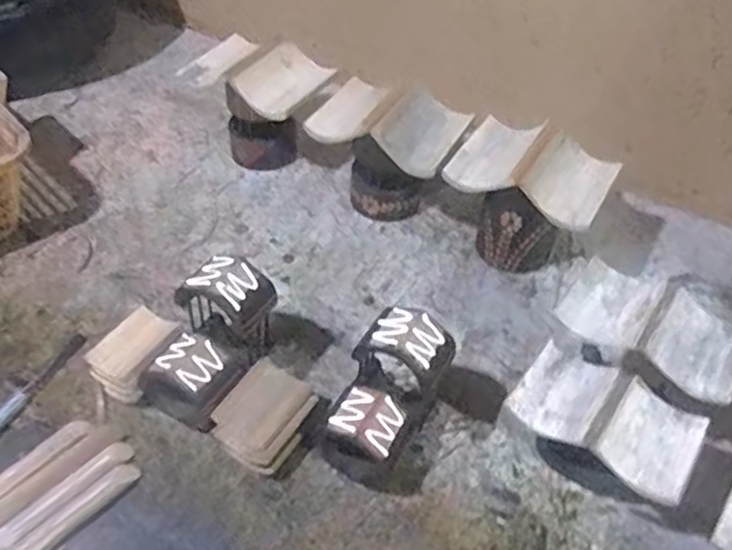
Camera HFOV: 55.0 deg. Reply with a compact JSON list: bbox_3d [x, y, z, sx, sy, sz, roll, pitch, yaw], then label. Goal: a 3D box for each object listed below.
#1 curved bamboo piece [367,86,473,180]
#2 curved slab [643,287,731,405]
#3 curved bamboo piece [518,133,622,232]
[{"bbox_3d":[0.060,-0.152,0.734,0.077,0.028,0.117,22,45,16],"label":"curved bamboo piece"},{"bbox_3d":[0.255,0.056,0.540,0.068,0.013,0.086,30,48,23],"label":"curved slab"},{"bbox_3d":[0.203,-0.095,0.691,0.071,0.031,0.132,27,47,20],"label":"curved bamboo piece"}]

